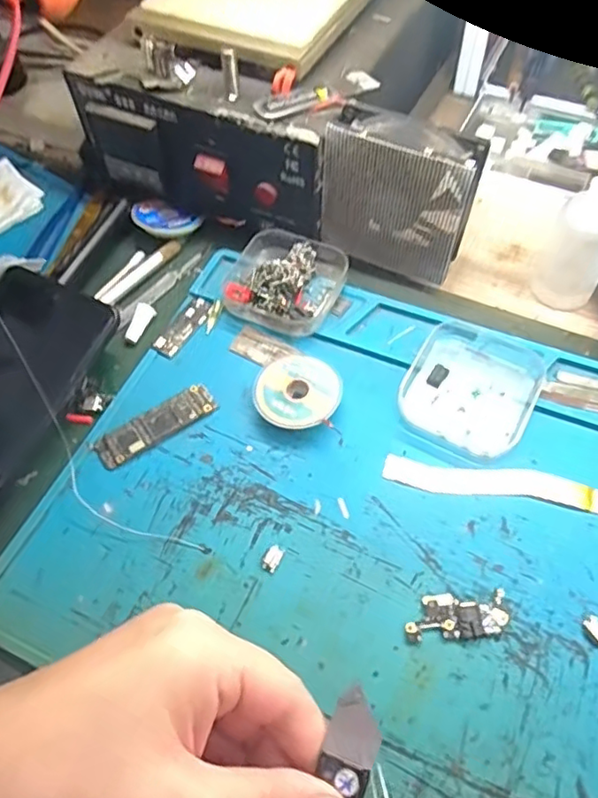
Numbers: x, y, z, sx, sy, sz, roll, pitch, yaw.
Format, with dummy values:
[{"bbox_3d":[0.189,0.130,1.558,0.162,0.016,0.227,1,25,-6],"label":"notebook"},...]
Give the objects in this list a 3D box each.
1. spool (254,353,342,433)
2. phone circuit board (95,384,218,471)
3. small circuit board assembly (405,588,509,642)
[{"bbox_3d":[-0.001,-0.002,0.312,0.043,0.011,0.043,-1,59,2],"label":"spool"},{"bbox_3d":[-0.074,0.013,0.309,0.065,0.005,0.019,-30,62,-15],"label":"phone circuit board"},{"bbox_3d":[0.068,0.093,0.254,0.043,0.005,0.019,-4,58,0],"label":"small circuit board assembly"}]

